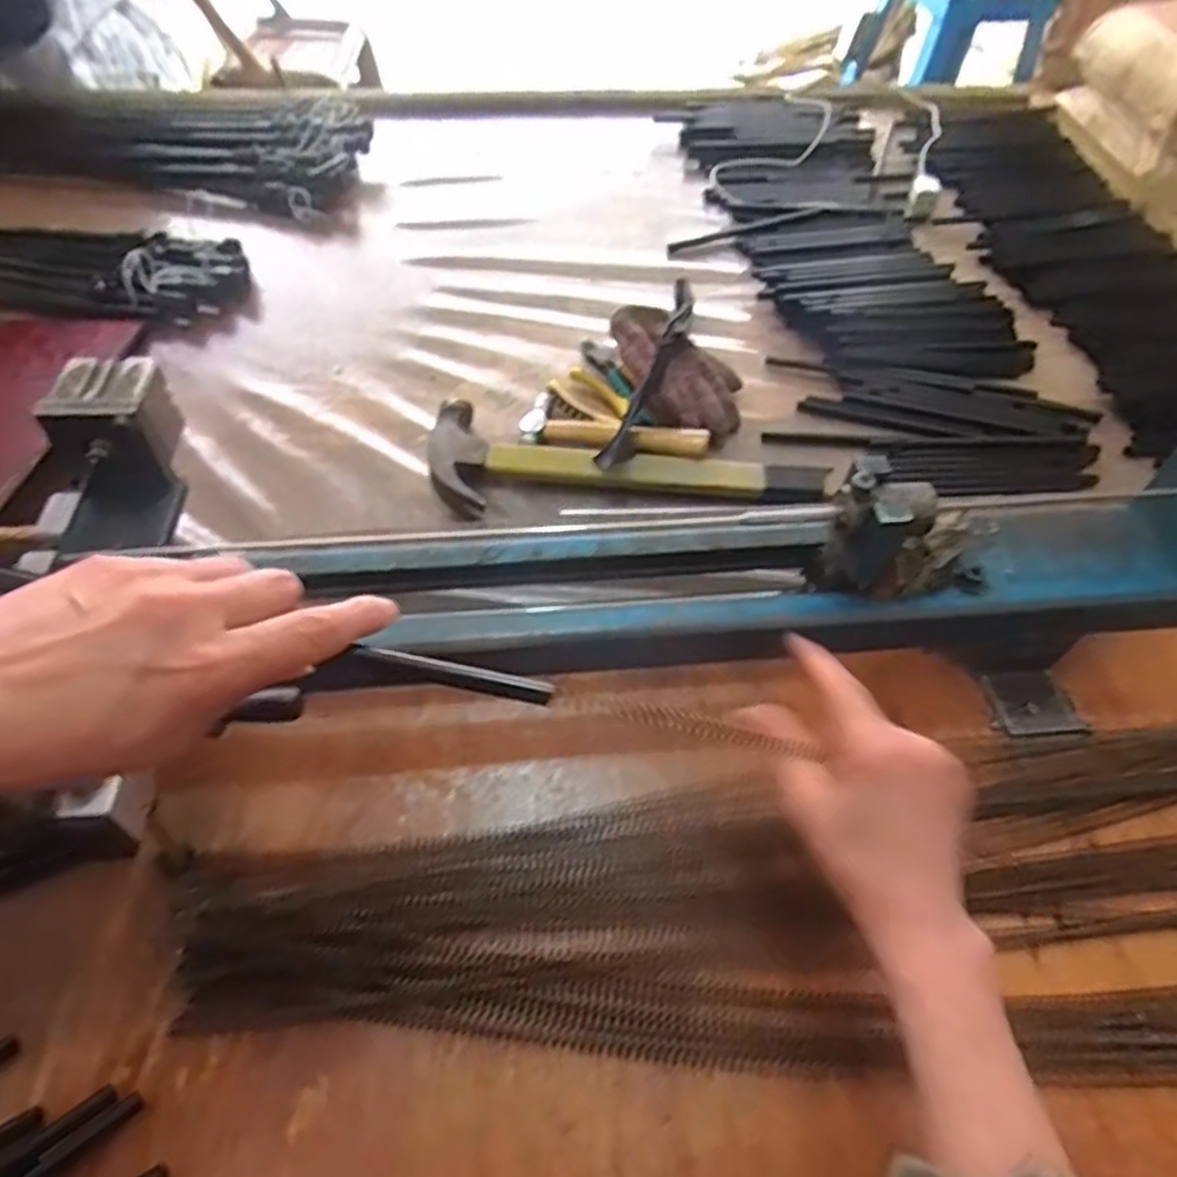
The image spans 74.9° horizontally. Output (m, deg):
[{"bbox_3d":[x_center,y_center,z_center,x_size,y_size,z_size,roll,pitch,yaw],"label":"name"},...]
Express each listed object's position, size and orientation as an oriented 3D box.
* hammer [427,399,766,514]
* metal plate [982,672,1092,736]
[{"bbox_3d":[0.004,-0.103,0.624,0.259,0.028,0.113,1,51,-2],"label":"hammer"},{"bbox_3d":[0.297,0.077,0.515,0.053,0.005,0.048,-1,51,-3],"label":"metal plate"}]

